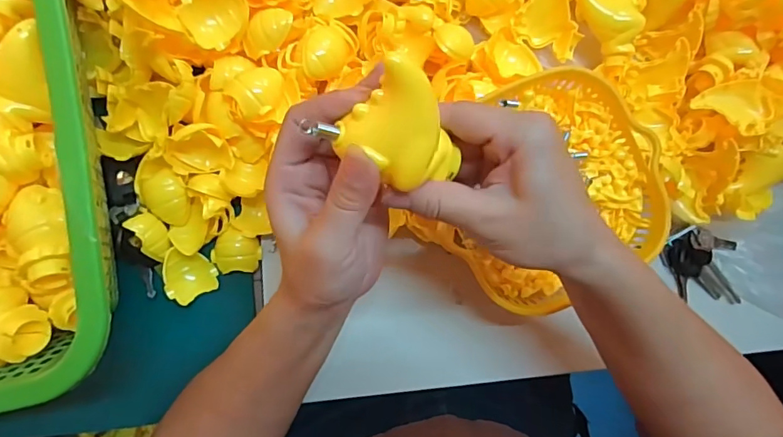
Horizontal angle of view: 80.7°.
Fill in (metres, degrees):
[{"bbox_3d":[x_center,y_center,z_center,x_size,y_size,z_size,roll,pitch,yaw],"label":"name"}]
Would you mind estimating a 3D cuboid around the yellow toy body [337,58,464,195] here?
[{"bbox_3d":[0.009,-0.041,0.231,0.059,0.034,0.050,36,102,-16],"label":"yellow toy body"}]

